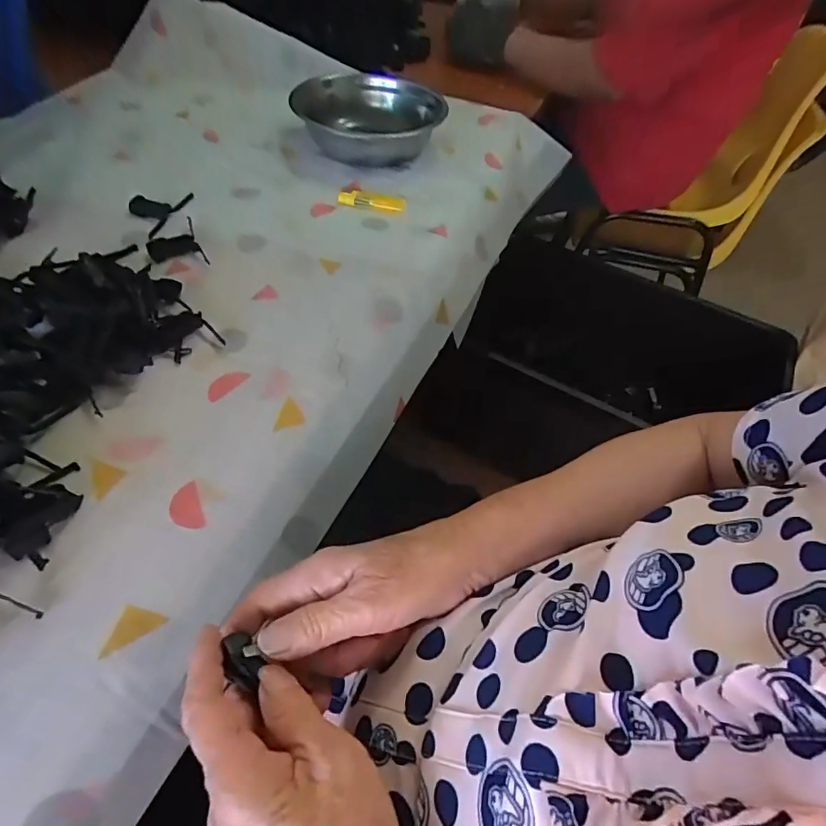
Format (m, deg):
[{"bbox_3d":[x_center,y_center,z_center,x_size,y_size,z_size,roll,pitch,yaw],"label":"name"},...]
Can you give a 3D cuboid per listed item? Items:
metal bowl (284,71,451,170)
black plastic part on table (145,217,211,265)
[{"bbox_3d":[-0.051,-0.416,0.695,0.187,0.060,0.204,3,52,-4],"label":"metal bowl"},{"bbox_3d":[-0.249,-0.175,0.511,0.051,0.009,0.077,-20,57,-21],"label":"black plastic part on table"}]

